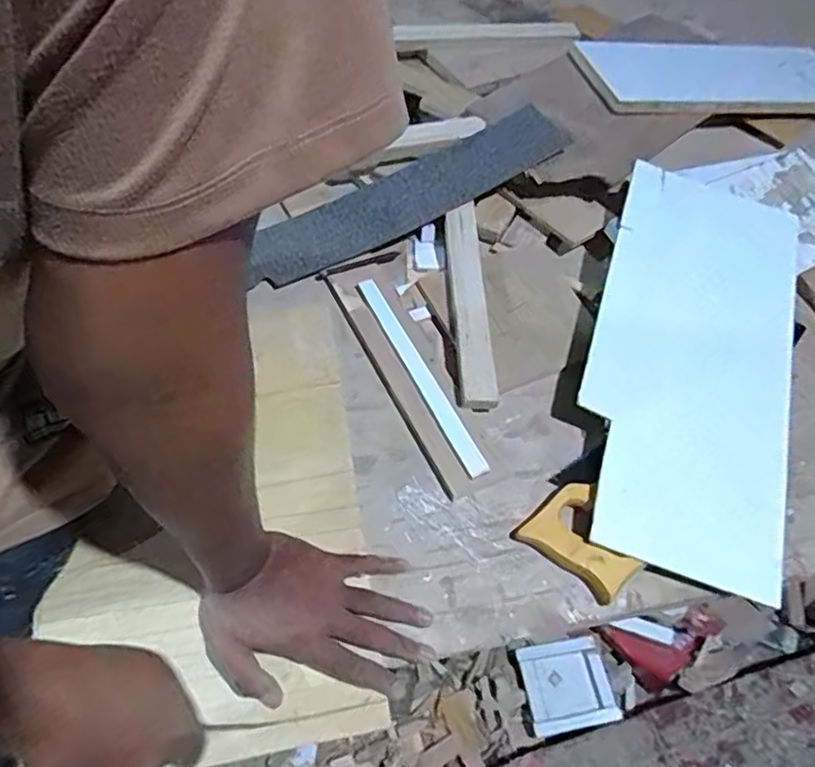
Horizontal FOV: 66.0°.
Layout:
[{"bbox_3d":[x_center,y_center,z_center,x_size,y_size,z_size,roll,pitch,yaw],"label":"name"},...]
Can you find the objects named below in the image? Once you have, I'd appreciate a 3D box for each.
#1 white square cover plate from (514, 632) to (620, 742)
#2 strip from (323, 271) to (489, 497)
[{"bbox_3d":[0.275,0.522,1.084,0.141,0.030,0.132,-14,53,4],"label":"white square cover plate"},{"bbox_3d":[-0.008,-0.017,0.657,0.047,0.023,0.292,-21,57,-18],"label":"strip"}]

